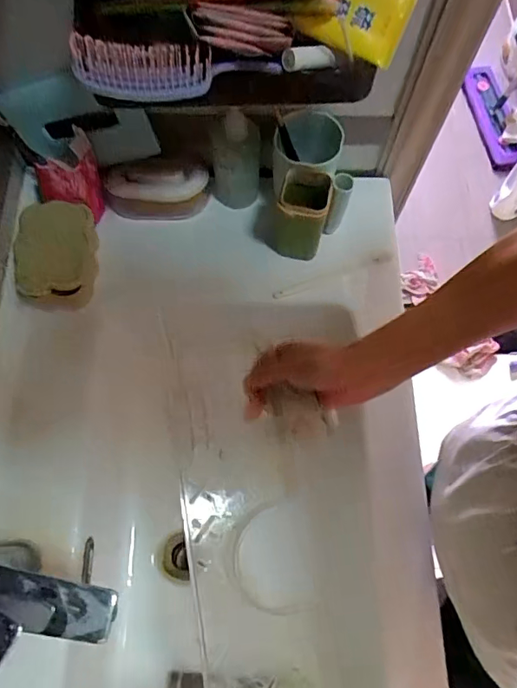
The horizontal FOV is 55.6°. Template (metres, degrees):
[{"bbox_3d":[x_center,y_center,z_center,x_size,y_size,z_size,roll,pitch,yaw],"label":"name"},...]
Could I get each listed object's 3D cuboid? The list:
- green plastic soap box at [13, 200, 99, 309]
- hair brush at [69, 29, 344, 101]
[{"bbox_3d":[-0.245,-0.111,0.594,0.088,0.051,0.122,-5,70,-2],"label":"green plastic soap box"},{"bbox_3d":[-0.042,-0.231,0.408,0.217,0.034,0.048,-4,70,-2],"label":"hair brush"}]

